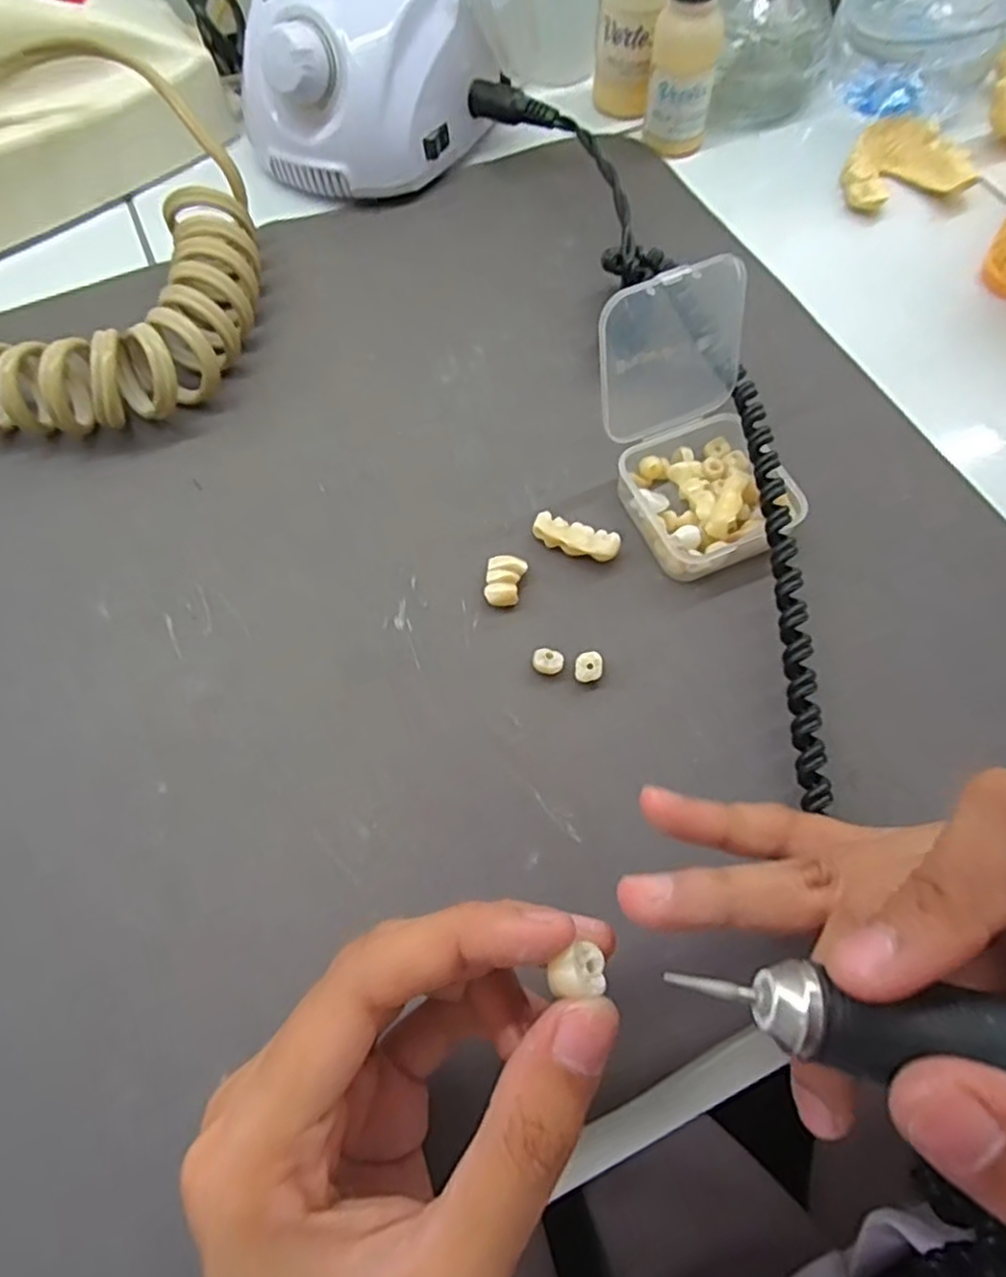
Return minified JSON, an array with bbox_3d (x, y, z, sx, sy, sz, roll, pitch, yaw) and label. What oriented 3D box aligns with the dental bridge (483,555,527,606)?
[{"bbox_3d":[0.001,-0.021,0.253,0.014,0.006,0.019,5,66,2],"label":"dental bridge"}]

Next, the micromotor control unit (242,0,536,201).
[{"bbox_3d":[-0.057,-0.286,0.339,0.146,0.077,0.095,-42,72,-17],"label":"micromotor control unit"}]

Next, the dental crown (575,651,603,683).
[{"bbox_3d":[0.030,0.010,0.239,0.010,0.007,0.010,2,66,1],"label":"dental crown"}]

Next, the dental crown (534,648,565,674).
[{"bbox_3d":[0.016,0.008,0.239,0.011,0.004,0.009,5,66,2],"label":"dental crown"}]

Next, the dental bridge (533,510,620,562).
[{"bbox_3d":[0.027,-0.037,0.259,0.033,0.010,0.014,25,68,11],"label":"dental bridge"}]

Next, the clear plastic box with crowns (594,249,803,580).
[{"bbox_3d":[0.072,-0.072,0.247,0.056,0.062,0.083,-21,67,-9],"label":"clear plastic box with crowns"}]

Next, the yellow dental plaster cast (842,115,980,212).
[{"bbox_3d":[0.202,-0.232,0.343,0.057,0.021,0.047,25,68,11],"label":"yellow dental plaster cast"}]

